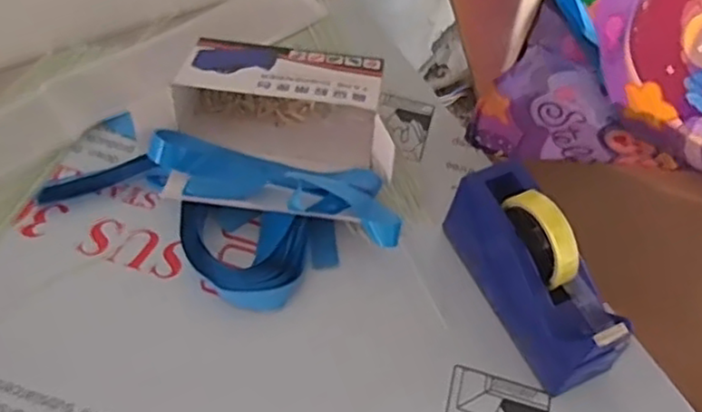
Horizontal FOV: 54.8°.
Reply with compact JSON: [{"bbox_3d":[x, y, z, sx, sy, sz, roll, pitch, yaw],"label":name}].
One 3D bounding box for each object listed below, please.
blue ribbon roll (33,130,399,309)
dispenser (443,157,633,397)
[{"bbox_3d":[-0.132,-0.007,0.691,0.359,0.059,0.166,24,58,11],"label":"blue ribbon roll"},{"bbox_3d":[0.171,0.060,0.630,0.062,0.121,0.201,-21,61,-17],"label":"dispenser"}]

